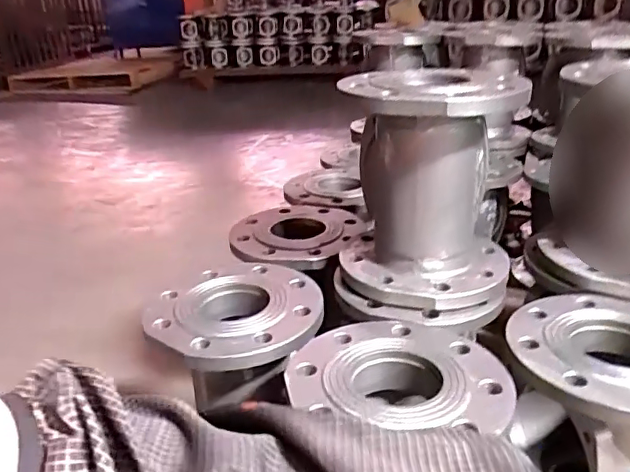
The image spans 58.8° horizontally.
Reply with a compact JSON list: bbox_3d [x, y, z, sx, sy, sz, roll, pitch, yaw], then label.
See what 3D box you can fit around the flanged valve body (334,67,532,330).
[{"bbox_3d":[0.121,-0.052,0.613,0.183,0.226,0.173,3,24,10],"label":"flanged valve body"}]

